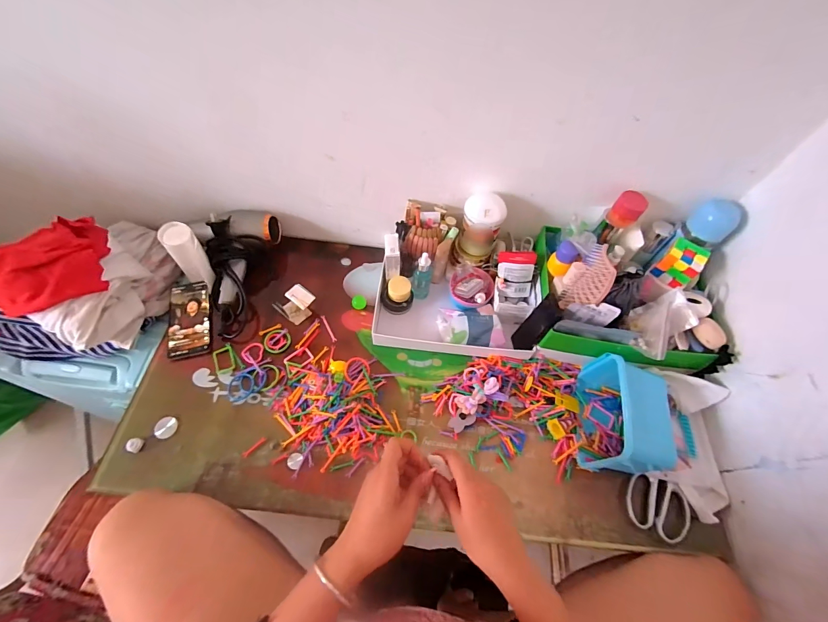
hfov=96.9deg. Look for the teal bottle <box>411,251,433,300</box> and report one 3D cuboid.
[{"bbox_3d":[0.017,-0.067,0.722,0.036,0.115,0.037,2,61,-3],"label":"teal bottle"}]

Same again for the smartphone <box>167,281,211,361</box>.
[{"bbox_3d":[-0.428,0.012,0.702,0.074,0.011,0.162,-10,62,-9],"label":"smartphone"}]

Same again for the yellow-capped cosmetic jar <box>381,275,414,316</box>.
[{"bbox_3d":[-0.032,-0.031,0.736,0.059,0.059,0.052,13,61,4],"label":"yellow-capped cosmetic jar"}]

